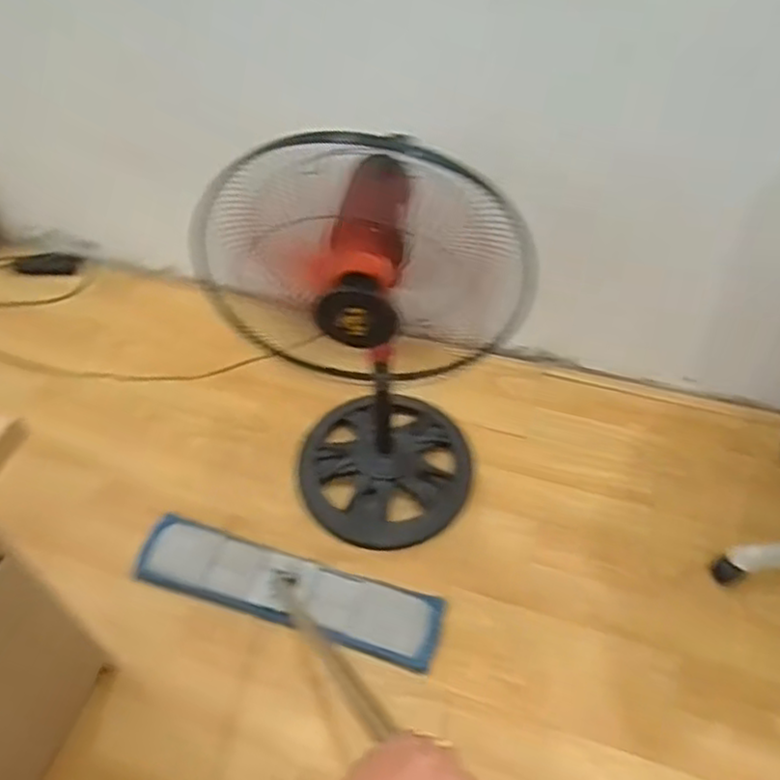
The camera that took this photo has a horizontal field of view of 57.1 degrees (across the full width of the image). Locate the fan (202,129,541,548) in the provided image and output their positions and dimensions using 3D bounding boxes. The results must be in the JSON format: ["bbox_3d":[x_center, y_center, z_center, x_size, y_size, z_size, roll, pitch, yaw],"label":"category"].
[{"bbox_3d":[-0.002,-0.061,1.209,0.413,0.813,0.355,21,55,15],"label":"fan"}]

